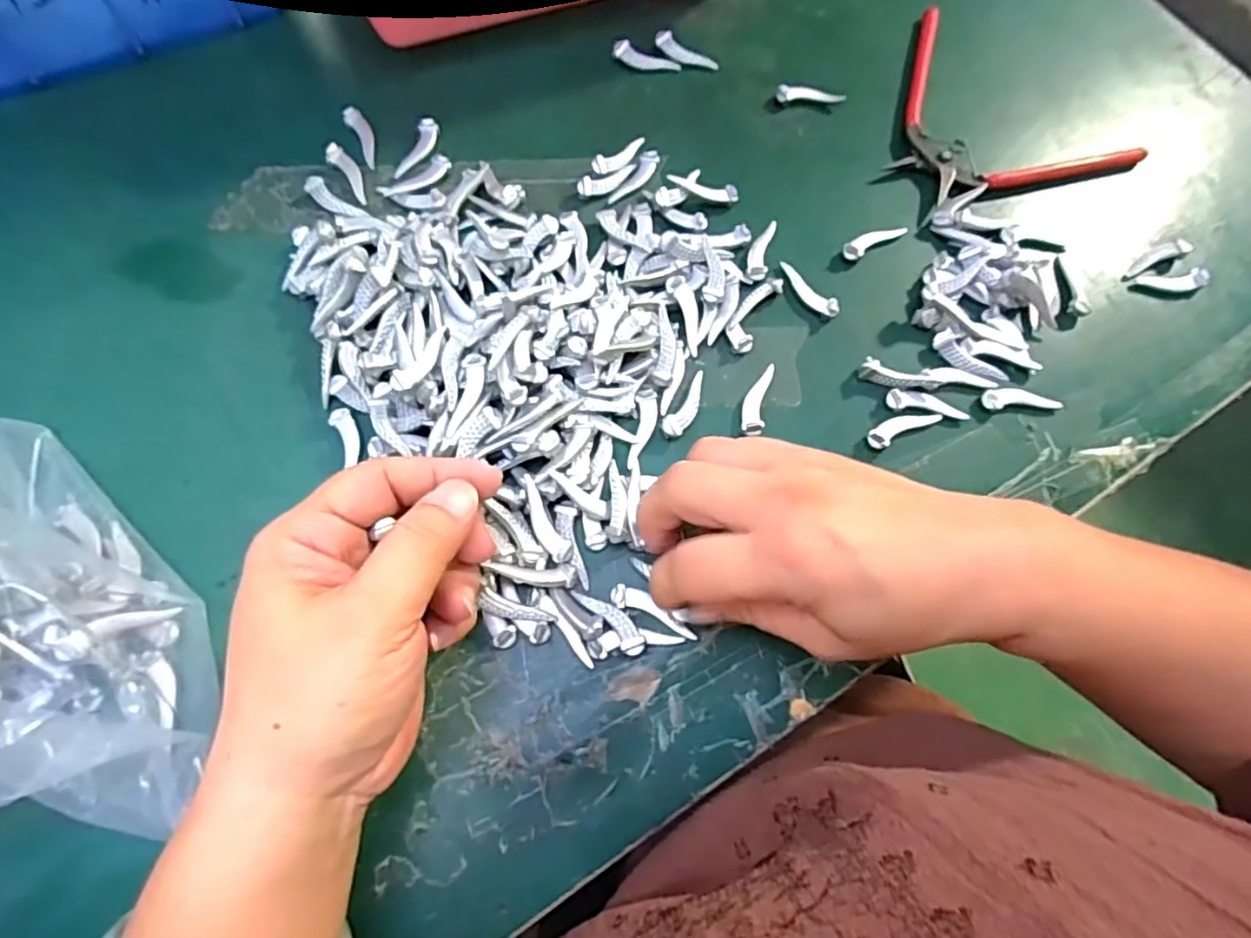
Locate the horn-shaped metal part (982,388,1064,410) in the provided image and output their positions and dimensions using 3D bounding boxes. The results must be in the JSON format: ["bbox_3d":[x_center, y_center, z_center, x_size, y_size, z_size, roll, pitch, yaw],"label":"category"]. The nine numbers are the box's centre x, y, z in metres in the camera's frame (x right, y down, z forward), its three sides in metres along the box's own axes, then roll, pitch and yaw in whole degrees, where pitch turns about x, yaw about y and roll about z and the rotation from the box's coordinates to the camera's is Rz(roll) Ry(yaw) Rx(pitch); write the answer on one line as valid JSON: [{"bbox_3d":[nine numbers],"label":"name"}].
[{"bbox_3d":[0.193,-0.034,0.312,0.039,0.005,0.011,-2,71,-3],"label":"horn-shaped metal part"}]

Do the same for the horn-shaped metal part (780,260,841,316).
[{"bbox_3d":[0.092,-0.091,0.326,0.038,0.006,0.011,43,74,12],"label":"horn-shaped metal part"}]

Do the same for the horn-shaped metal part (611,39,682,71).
[{"bbox_3d":[0.012,-0.240,0.372,0.040,0.007,0.010,15,71,3],"label":"horn-shaped metal part"}]

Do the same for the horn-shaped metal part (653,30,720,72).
[{"bbox_3d":[0.036,-0.245,0.376,0.039,0.007,0.012,27,72,7],"label":"horn-shaped metal part"}]

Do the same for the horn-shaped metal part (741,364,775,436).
[{"bbox_3d":[0.063,-0.033,0.305,0.011,0.006,0.038,13,70,2],"label":"horn-shaped metal part"}]

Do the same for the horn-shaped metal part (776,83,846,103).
[{"bbox_3d":[0.108,-0.217,0.371,0.041,0.008,0.008,-1,71,-3],"label":"horn-shaped metal part"}]

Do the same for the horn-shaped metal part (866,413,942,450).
[{"bbox_3d":[0.132,-0.021,0.303,0.039,0.006,0.011,-25,74,-11],"label":"horn-shaped metal part"}]

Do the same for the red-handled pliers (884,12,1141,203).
[{"bbox_3d":[0.225,-0.198,0.368,0.131,0.010,0.136,19,71,4],"label":"red-handled pliers"}]

